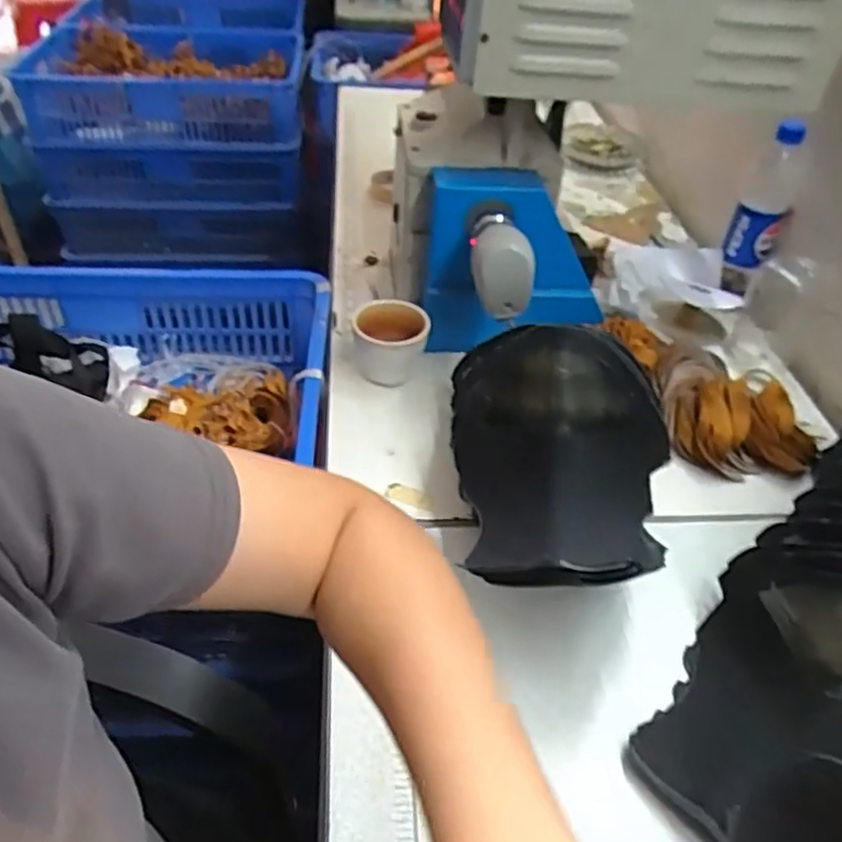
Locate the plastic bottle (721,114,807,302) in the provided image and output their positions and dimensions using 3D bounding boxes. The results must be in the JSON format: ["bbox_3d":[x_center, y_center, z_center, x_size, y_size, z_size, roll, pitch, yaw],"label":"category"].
[{"bbox_3d":[0.421,-0.256,0.876,0.063,0.216,0.068,21,45,19],"label":"plastic bottle"}]

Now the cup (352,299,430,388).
[{"bbox_3d":[-0.033,-0.083,0.776,0.080,0.070,0.083,-3,42,-7],"label":"cup"}]

